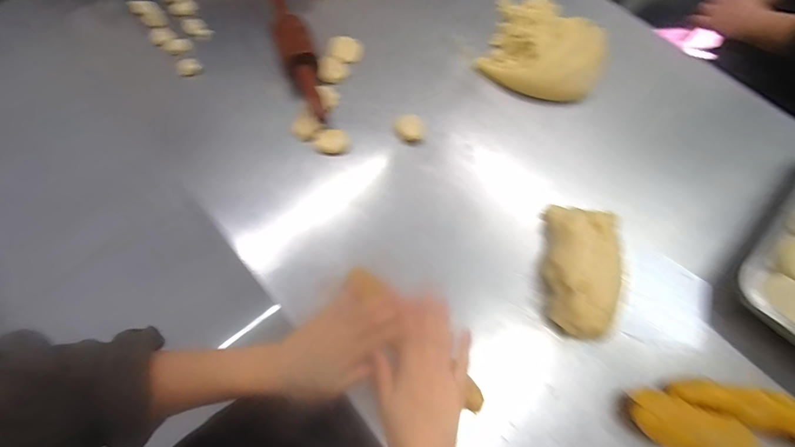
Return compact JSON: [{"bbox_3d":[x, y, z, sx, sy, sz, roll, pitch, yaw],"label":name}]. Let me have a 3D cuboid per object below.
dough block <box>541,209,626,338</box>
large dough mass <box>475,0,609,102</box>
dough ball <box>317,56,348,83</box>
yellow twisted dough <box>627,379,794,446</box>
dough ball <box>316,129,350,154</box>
[{"bbox_3d":[0.234,0.054,0.442,0.091,0.054,0.162,10,66,2],"label":"dough block"},{"bbox_3d":[0.243,-0.280,0.604,0.189,0.070,0.141,25,68,8],"label":"large dough mass"},{"bbox_3d":[-0.103,-0.249,0.574,0.043,0.020,0.042,1,66,-2],"label":"dough ball"},{"bbox_3d":[0.367,0.207,0.378,0.219,0.031,0.065,5,66,0],"label":"yellow twisted dough"},{"bbox_3d":[-0.094,-0.119,0.525,0.046,0.021,0.030,-4,67,-4],"label":"dough ball"}]

